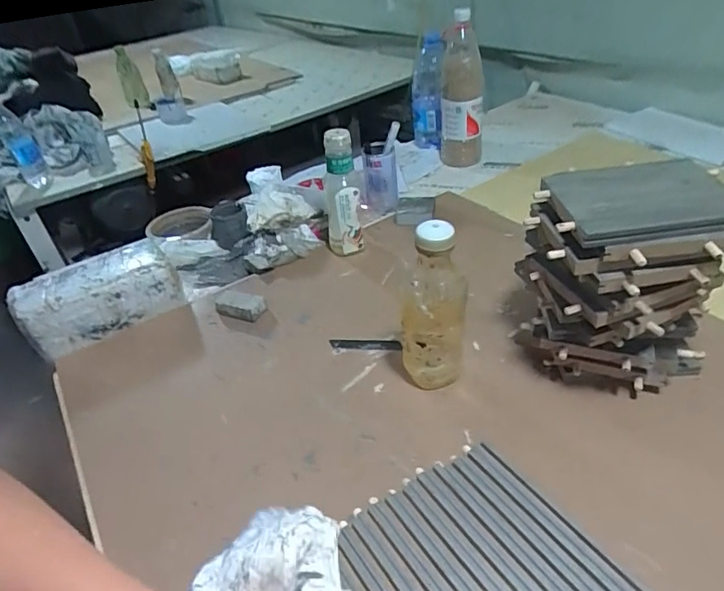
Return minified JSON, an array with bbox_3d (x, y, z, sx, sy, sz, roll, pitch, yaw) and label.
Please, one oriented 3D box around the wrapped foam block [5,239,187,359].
[{"bbox_3d":[-0.393,-0.001,0.764,0.220,0.082,0.118,-23,41,-20],"label":"wrapped foam block"}]

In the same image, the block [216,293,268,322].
[{"bbox_3d":[-0.180,0.016,0.750,0.075,0.032,0.029,9,40,19],"label":"block"}]

